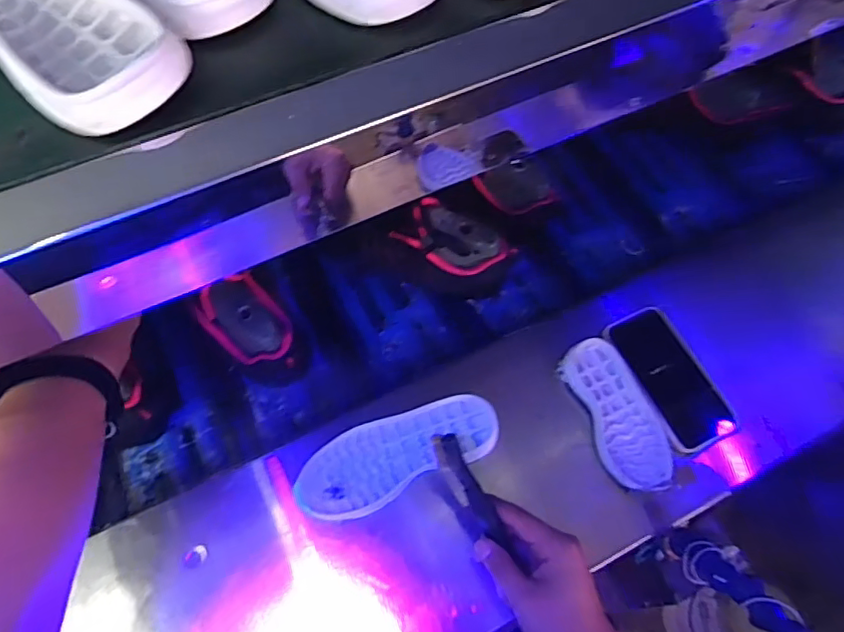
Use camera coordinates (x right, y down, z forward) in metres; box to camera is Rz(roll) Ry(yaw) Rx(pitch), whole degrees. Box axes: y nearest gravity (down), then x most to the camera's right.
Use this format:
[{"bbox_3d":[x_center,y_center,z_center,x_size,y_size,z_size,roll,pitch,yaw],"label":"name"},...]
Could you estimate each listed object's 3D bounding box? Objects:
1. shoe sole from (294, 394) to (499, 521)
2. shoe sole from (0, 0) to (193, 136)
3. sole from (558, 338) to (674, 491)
[{"bbox_3d":[-0.022,0.133,0.568,0.197,0.028,0.077,-24,73,-6],"label":"shoe sole"},{"bbox_3d":[-0.250,-0.199,0.354,0.271,0.034,0.086,41,77,13],"label":"shoe sole"},{"bbox_3d":[0.199,0.097,0.589,0.067,0.020,0.156,-21,73,-5],"label":"sole"}]

